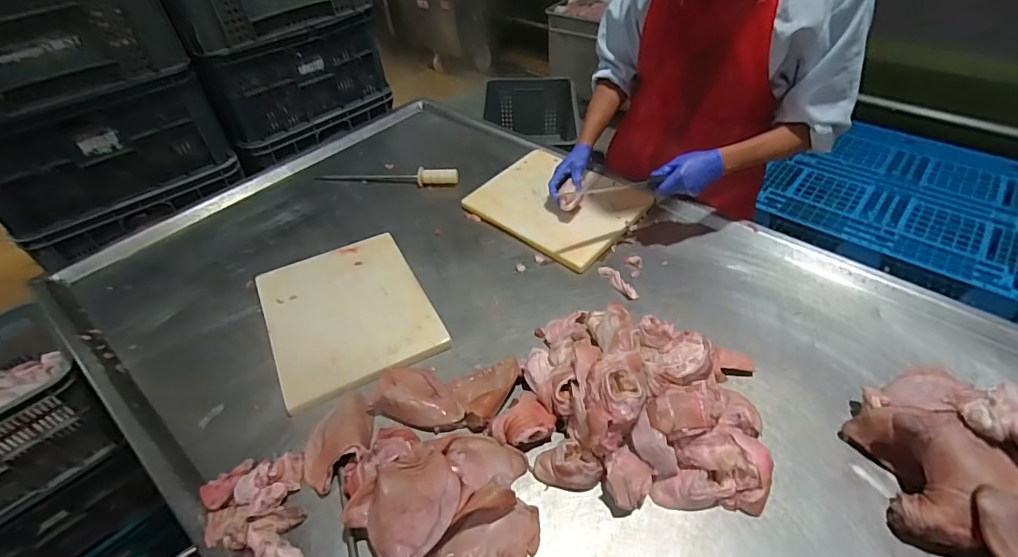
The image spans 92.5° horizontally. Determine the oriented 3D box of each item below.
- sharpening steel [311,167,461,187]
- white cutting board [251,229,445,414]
[{"bbox_3d":[-0.320,-0.275,1.286,0.367,0.036,0.053,3,45,5],"label":"sharpening steel"},{"bbox_3d":[-0.325,0.058,0.975,0.294,0.023,0.376,-21,48,-19],"label":"white cutting board"}]

